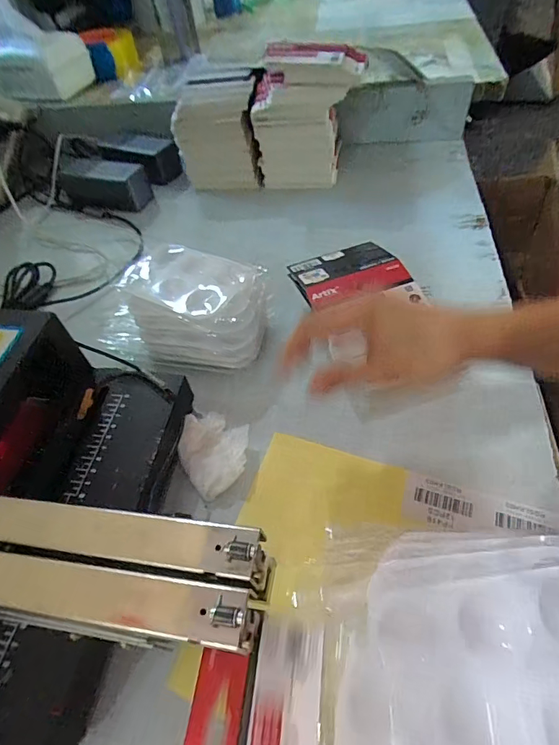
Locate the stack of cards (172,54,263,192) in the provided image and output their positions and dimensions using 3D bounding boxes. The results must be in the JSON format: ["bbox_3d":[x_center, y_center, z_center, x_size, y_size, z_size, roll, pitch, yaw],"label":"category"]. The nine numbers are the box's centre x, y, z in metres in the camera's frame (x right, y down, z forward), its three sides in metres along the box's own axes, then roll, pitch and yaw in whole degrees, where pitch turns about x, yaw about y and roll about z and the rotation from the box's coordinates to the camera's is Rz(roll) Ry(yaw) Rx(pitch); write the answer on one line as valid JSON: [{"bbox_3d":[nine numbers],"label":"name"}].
[{"bbox_3d":[-0.090,-0.353,0.630,0.120,0.131,0.081,-1,52,6],"label":"stack of cards"}]

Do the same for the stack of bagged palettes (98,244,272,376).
[{"bbox_3d":[-0.090,-0.064,0.442,0.165,0.072,0.122,14,54,15],"label":"stack of bagged palettes"}]

